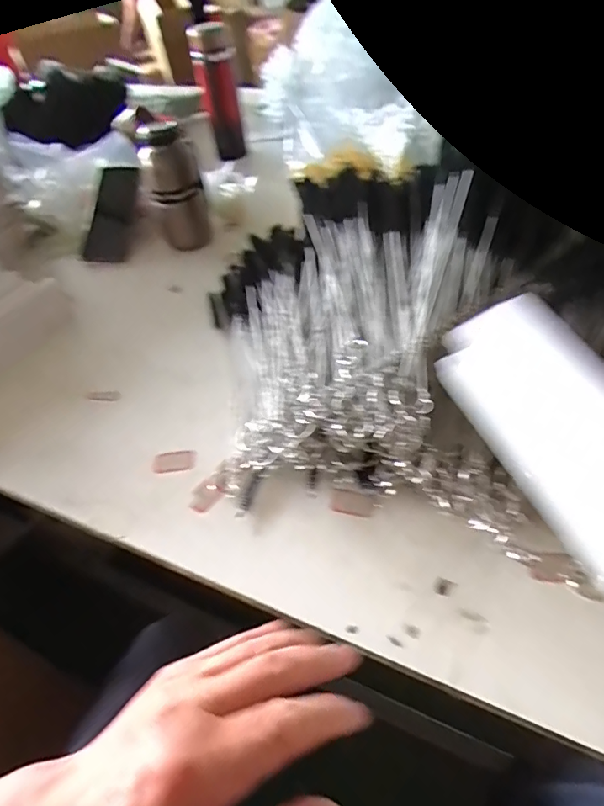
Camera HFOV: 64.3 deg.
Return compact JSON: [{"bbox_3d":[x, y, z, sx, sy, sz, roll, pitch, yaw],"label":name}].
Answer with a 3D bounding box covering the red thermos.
[{"bbox_3d":[-0.151,-0.575,0.903,0.071,0.207,0.072,-11,47,-3],"label":"red thermos"}]

